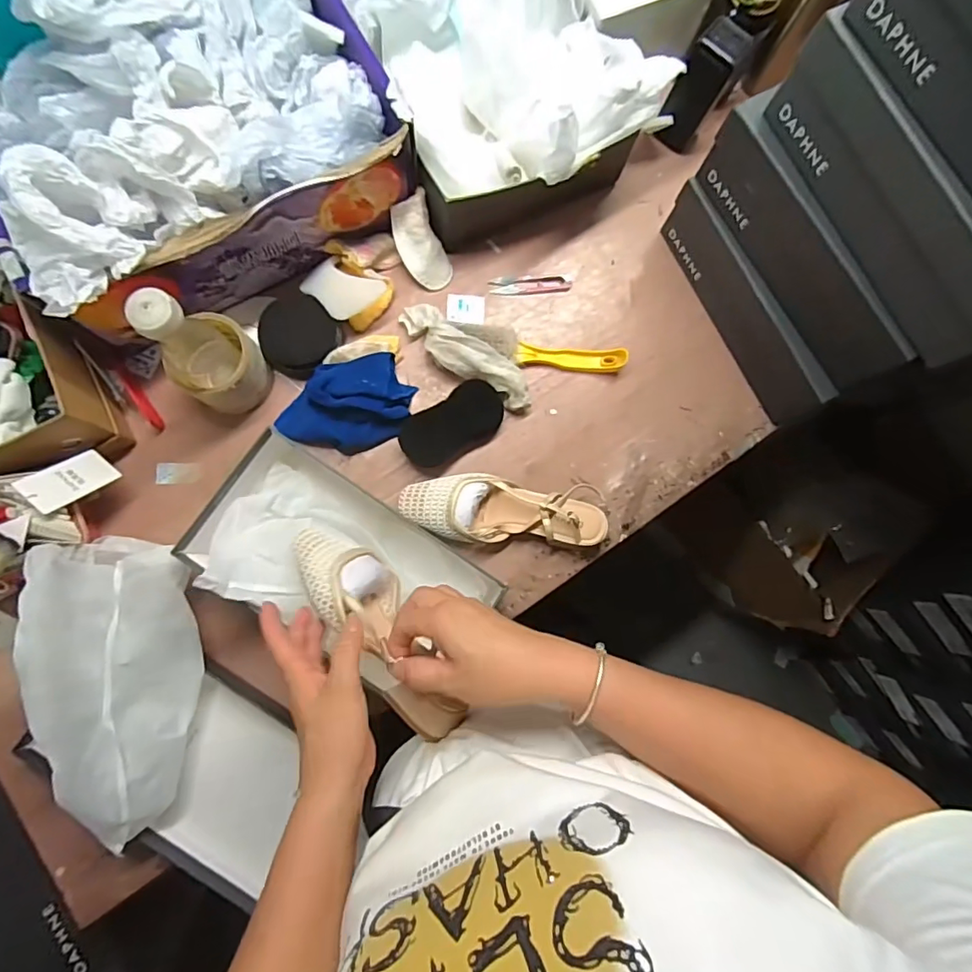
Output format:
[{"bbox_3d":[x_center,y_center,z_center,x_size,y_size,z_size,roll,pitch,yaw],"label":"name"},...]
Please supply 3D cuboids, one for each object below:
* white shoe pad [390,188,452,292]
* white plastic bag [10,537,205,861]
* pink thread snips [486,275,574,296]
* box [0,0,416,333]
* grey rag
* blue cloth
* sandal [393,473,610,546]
[{"bbox_3d":[-0.078,-0.290,0.632,0.052,0.016,0.104,-27,116,-7],"label":"white shoe pad"},{"bbox_3d":[-0.352,0.188,0.492,0.120,0.089,0.278,-4,82,-4],"label":"white plastic bag"},{"bbox_3d":[0.056,-0.255,0.665,0.102,0.005,0.024,-5,82,-5],"label":"pink thread snips"},{"bbox_3d":[-0.305,-0.364,0.534,0.389,0.178,0.305,-29,85,-7],"label":"box"},{"bbox_3d":[-0.023,-0.156,0.623,0.187,0.042,0.058,37,81,2],"label":"grey rag"},{"bbox_3d":[-0.162,-0.090,0.604,0.151,0.045,0.095,-17,84,-6],"label":"blue cloth"},{"bbox_3d":[0.021,0.028,0.597,0.227,0.050,0.072,3,82,-4],"label":"sandal"}]

